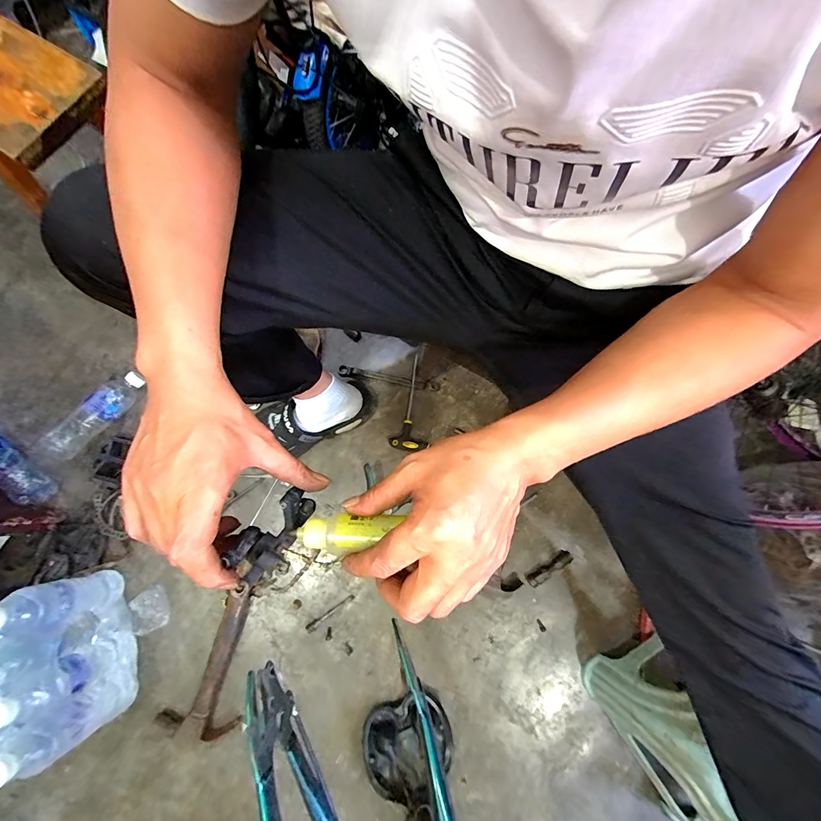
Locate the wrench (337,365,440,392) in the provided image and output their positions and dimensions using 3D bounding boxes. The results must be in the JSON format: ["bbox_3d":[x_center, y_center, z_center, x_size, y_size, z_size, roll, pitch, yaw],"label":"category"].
[{"bbox_3d":[-0.047,-0.068,0.784,0.215,0.015,0.023,11,75,2],"label":"wrench"}]

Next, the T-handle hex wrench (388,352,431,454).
[{"bbox_3d":[0.008,-0.016,0.779,0.078,0.018,0.203,8,75,1],"label":"T-handle hex wrench"}]

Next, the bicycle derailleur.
[{"bbox_3d":[-0.109,0.094,0.281,0.037,0.033,0.082,31,43,7],"label":"bicycle derailleur"}]

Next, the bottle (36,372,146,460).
[{"bbox_3d":[-0.641,0.008,0.750,0.053,0.051,0.216,43,79,10],"label":"bottle"}]

